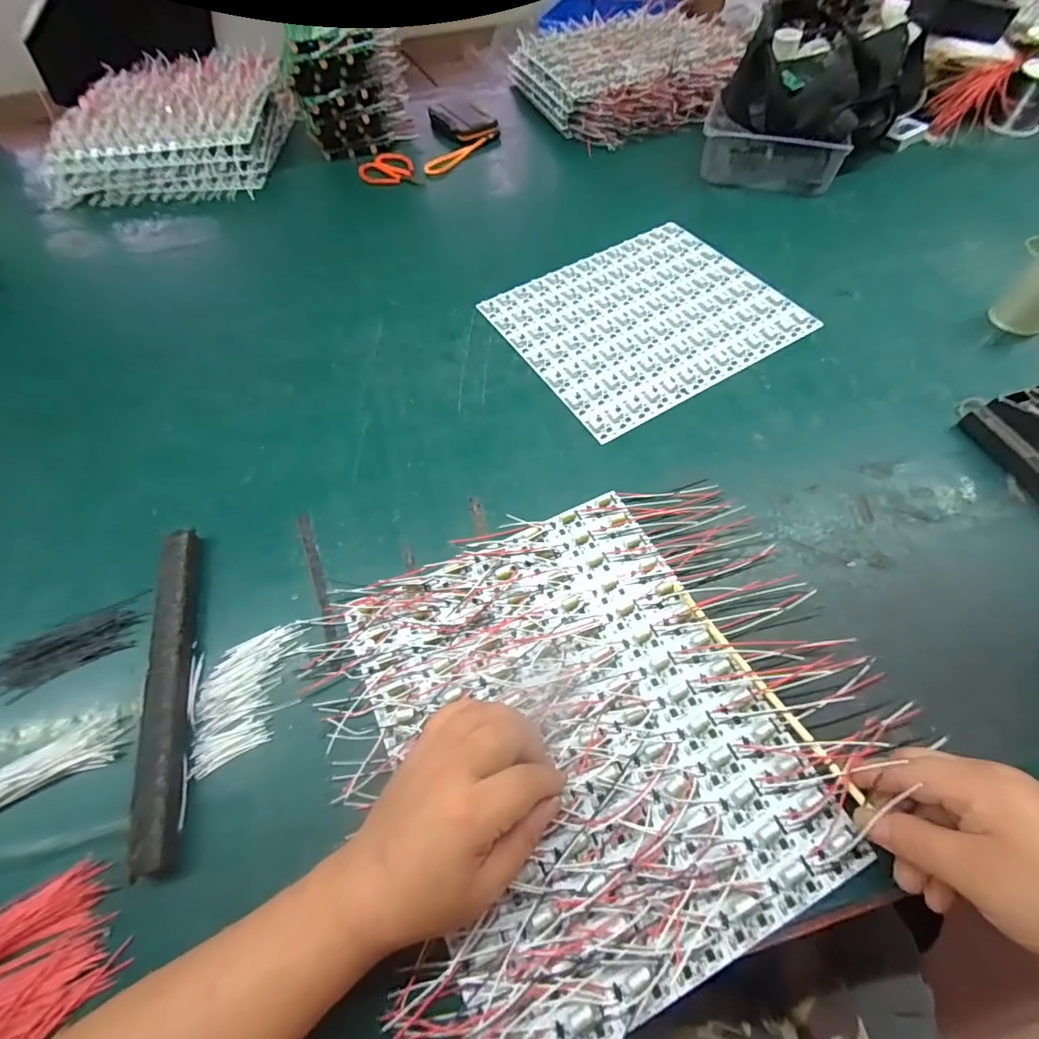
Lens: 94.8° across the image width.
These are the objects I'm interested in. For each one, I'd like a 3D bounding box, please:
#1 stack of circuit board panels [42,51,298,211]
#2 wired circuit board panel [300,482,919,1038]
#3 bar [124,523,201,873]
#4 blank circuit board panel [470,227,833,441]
[{"bbox_3d":[-0.554,-0.647,0.785,0.316,0.081,0.371,-2,61,1],"label":"stack of circuit board panels"},{"bbox_3d":[0.058,0.121,0.325,0.349,0.024,0.293,-26,61,-11],"label":"wired circuit board panel"},{"bbox_3d":[-0.249,0.112,0.340,0.022,0.020,0.232,-15,60,-4],"label":"bar"},{"bbox_3d":[0.137,-0.226,0.526,0.286,0.004,0.241,-29,62,-12],"label":"blank circuit board panel"}]

